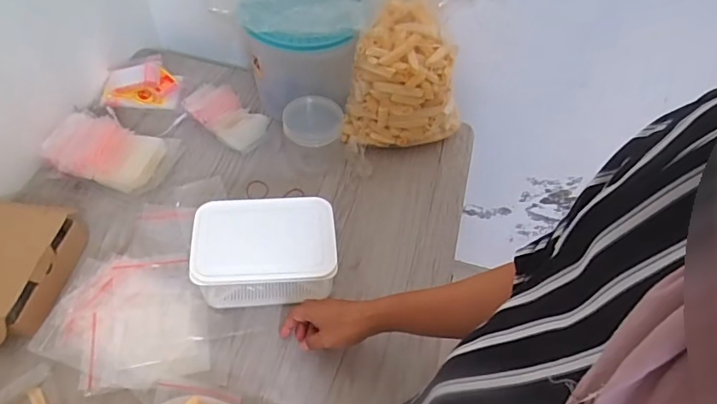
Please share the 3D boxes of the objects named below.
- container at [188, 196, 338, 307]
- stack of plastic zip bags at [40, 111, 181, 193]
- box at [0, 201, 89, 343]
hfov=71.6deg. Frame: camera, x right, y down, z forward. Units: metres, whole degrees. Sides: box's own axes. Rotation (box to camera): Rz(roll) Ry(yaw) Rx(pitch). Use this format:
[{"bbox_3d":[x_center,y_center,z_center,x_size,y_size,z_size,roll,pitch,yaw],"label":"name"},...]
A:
[{"bbox_3d":[-0.127,0.069,0.698,0.182,0.094,0.122,-3,55,-7],"label":"container"},{"bbox_3d":[-0.396,-0.082,0.812,0.170,0.057,0.116,12,54,4],"label":"stack of plastic zip bags"},{"bbox_3d":[-0.482,0.091,0.678,0.171,0.062,0.203,8,54,1],"label":"box"}]

